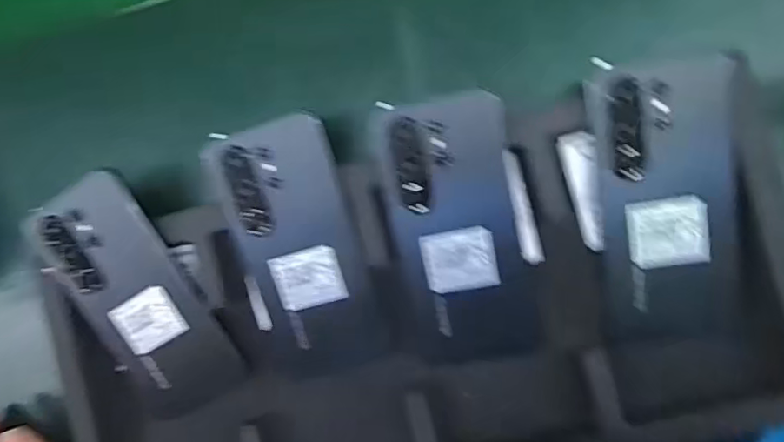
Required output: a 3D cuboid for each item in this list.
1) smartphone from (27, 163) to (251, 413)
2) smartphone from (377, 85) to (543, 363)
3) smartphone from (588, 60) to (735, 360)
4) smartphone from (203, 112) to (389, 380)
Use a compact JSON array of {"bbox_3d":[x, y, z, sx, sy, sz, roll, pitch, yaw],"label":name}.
[{"bbox_3d":[-0.174,0.054,0.395,0.079,0.009,0.169,-31,98,8],"label":"smartphone"},{"bbox_3d":[0.043,0.009,0.366,0.081,0.013,0.166,-11,102,10],"label":"smartphone"},{"bbox_3d":[0.163,-0.006,0.343,0.079,0.010,0.166,-5,98,8],"label":"smartphone"},{"bbox_3d":[-0.061,0.022,0.380,0.079,0.007,0.170,-16,100,9],"label":"smartphone"}]

